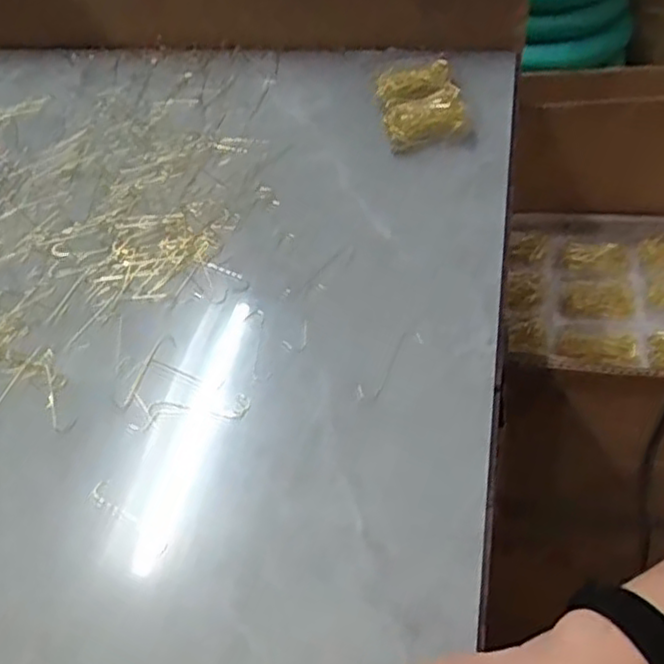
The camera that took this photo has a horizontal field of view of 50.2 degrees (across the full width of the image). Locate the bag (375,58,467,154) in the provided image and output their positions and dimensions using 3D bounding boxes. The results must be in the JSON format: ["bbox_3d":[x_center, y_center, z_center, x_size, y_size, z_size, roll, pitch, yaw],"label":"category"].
[{"bbox_3d":[0.079,-0.212,0.646,0.068,0.033,0.110,-6,47,2],"label":"bag"}]

